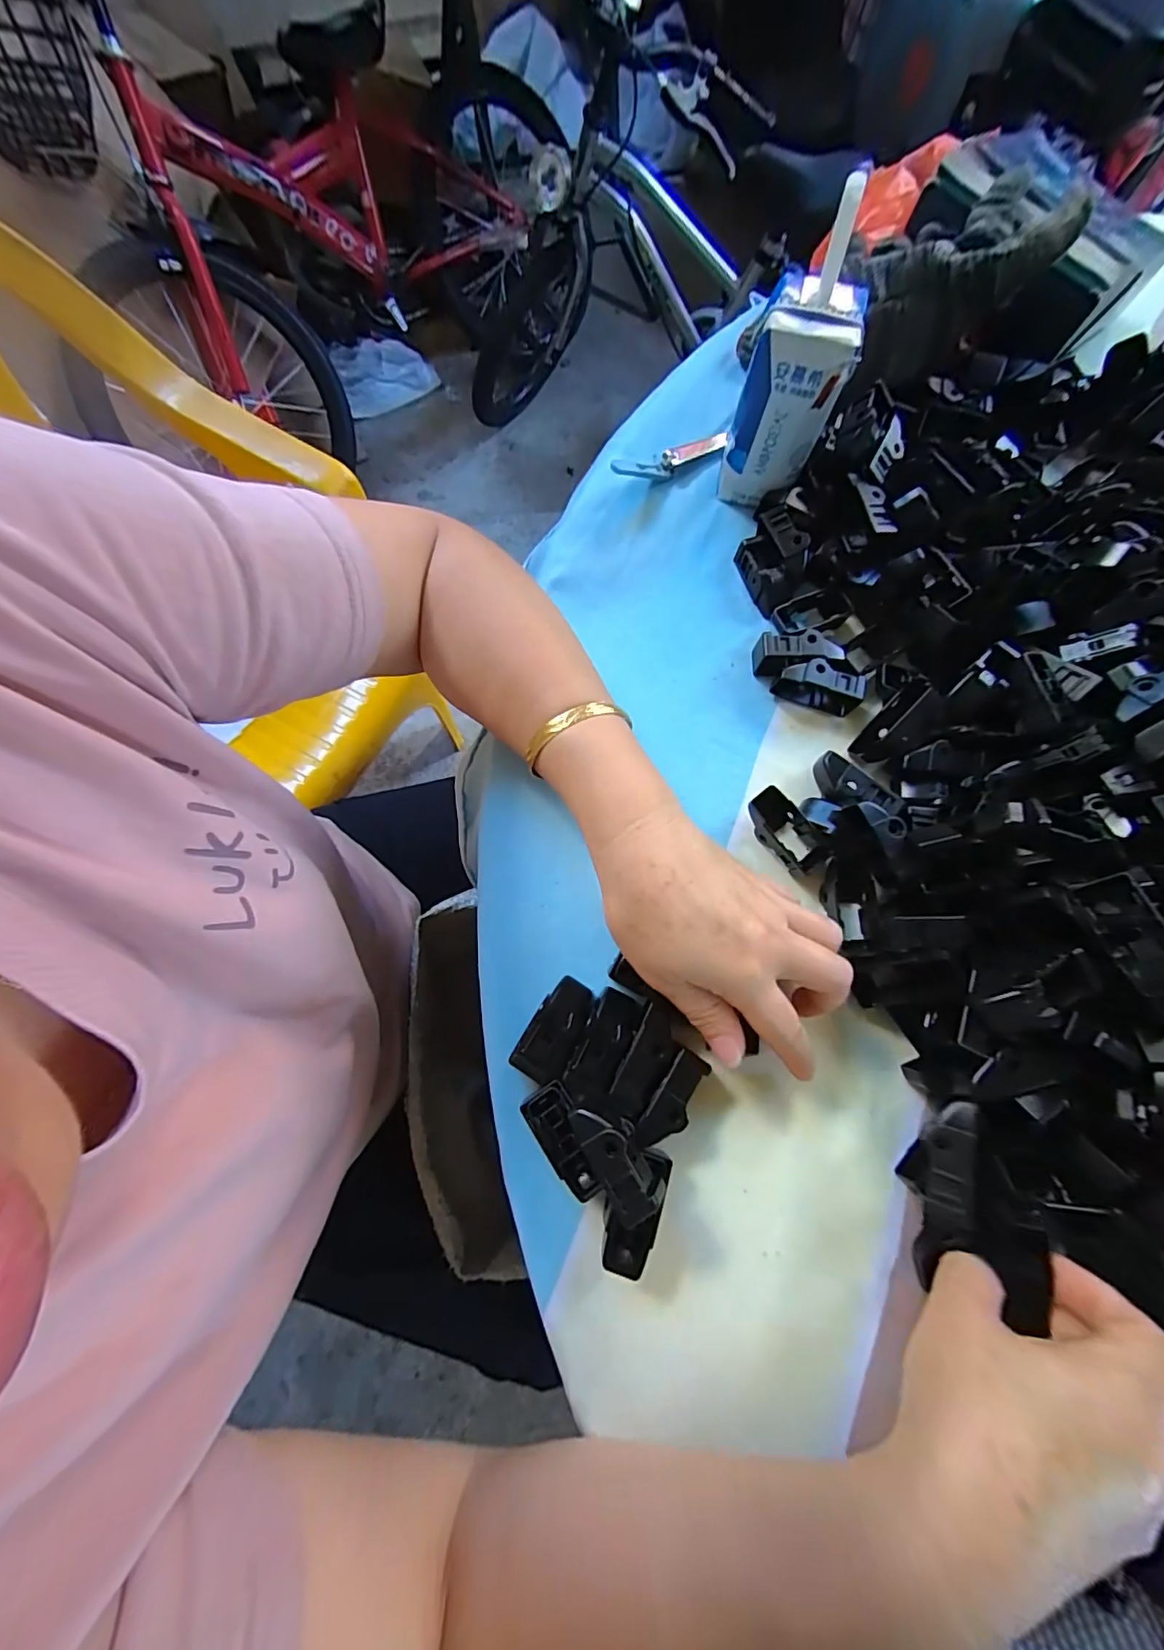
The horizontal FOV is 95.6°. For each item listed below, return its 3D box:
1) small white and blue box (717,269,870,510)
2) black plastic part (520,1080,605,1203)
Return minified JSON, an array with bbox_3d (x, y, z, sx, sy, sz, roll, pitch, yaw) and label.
[{"bbox_3d":[0.118,-0.244,0.310,0.050,0.102,0.051,22,76,3],"label":"small white and blue box"},{"bbox_3d":[-0.007,0.146,0.245,0.021,0.009,0.050,-32,76,-5],"label":"black plastic part"}]

